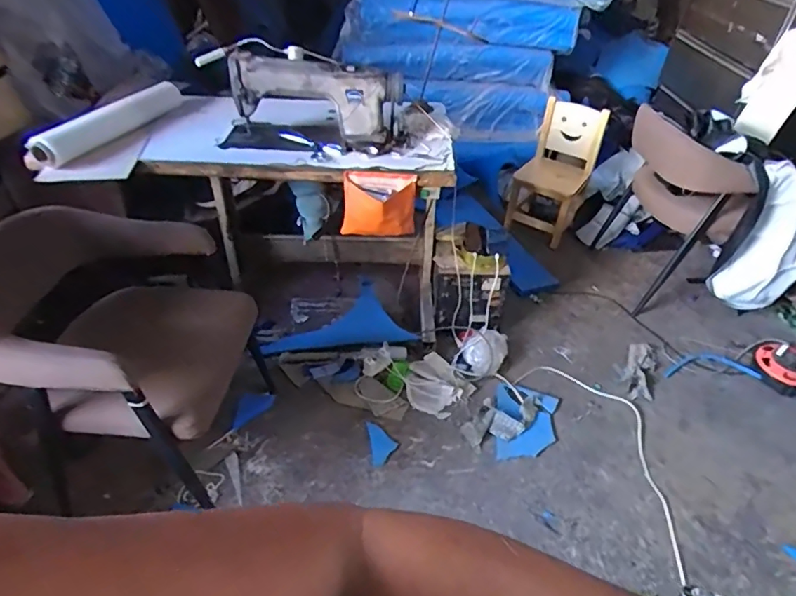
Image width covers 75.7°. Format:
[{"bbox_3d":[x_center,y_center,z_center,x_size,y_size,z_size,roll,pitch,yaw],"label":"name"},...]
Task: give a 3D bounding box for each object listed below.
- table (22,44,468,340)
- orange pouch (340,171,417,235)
[{"bbox_3d":[-0.400,-0.349,1.741,1.104,0.904,0.624,4,39,2],"label":"table"},{"bbox_3d":[-0.058,-0.257,1.487,0.212,0.194,0.080,1,39,-1],"label":"orange pouch"}]

